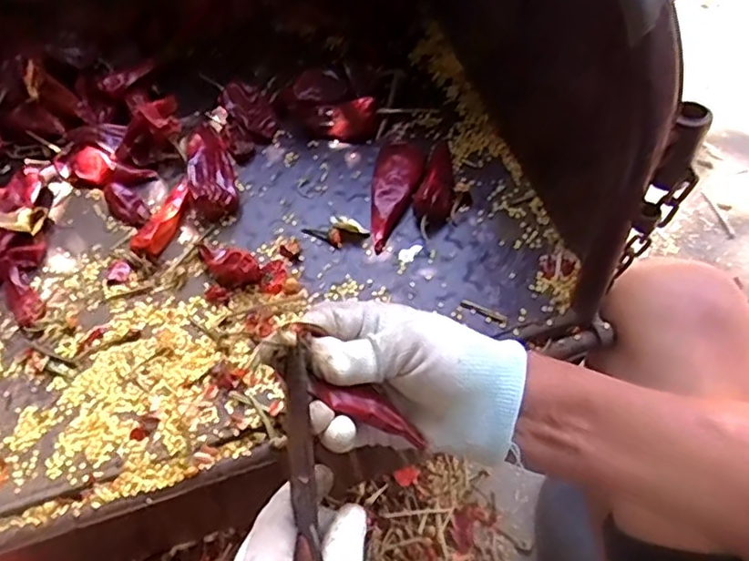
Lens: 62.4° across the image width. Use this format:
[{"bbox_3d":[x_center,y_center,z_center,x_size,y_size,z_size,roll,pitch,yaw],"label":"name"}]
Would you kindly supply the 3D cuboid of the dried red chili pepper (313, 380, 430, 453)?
[{"bbox_3d":[-0.003,0.067,0.325,0.070,0.009,0.016,31,56,-20],"label":"dried red chili pepper"}]

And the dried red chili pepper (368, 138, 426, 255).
[{"bbox_3d":[0.010,-0.068,0.469,0.036,0.024,0.091,15,62,13],"label":"dried red chili pepper"}]

